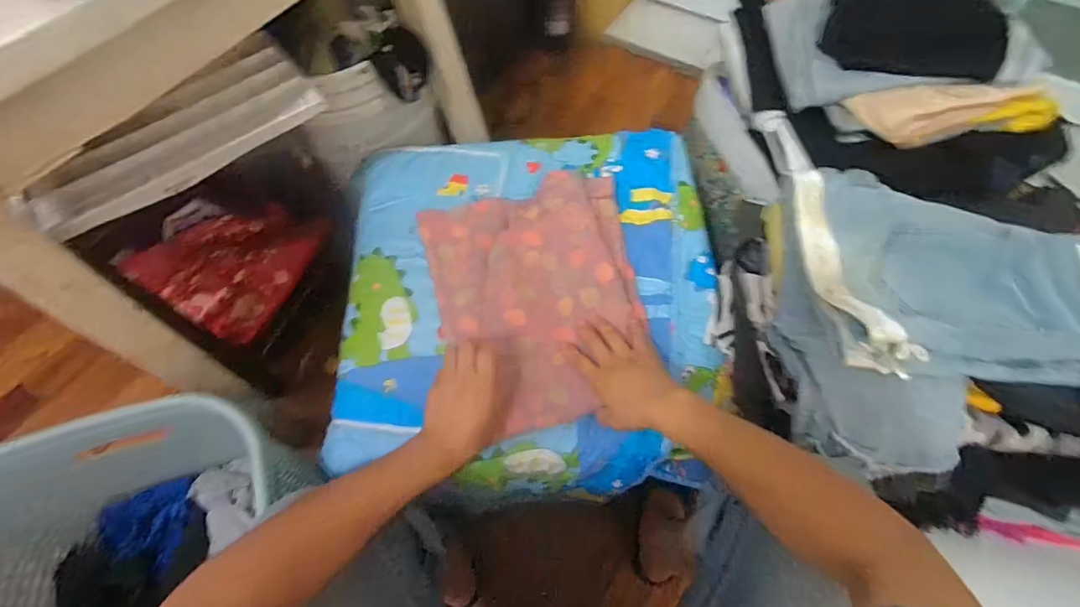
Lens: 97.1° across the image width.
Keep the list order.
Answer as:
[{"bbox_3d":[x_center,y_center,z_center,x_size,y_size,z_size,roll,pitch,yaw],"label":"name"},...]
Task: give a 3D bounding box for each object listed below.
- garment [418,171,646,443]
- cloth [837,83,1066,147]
[{"bbox_3d":[-0.008,-0.012,0.626,0.269,0.047,0.337,-12,64,3],"label":"garment"},{"bbox_3d":[0.551,-0.249,0.627,0.255,0.068,0.057,6,63,5],"label":"cloth"}]

